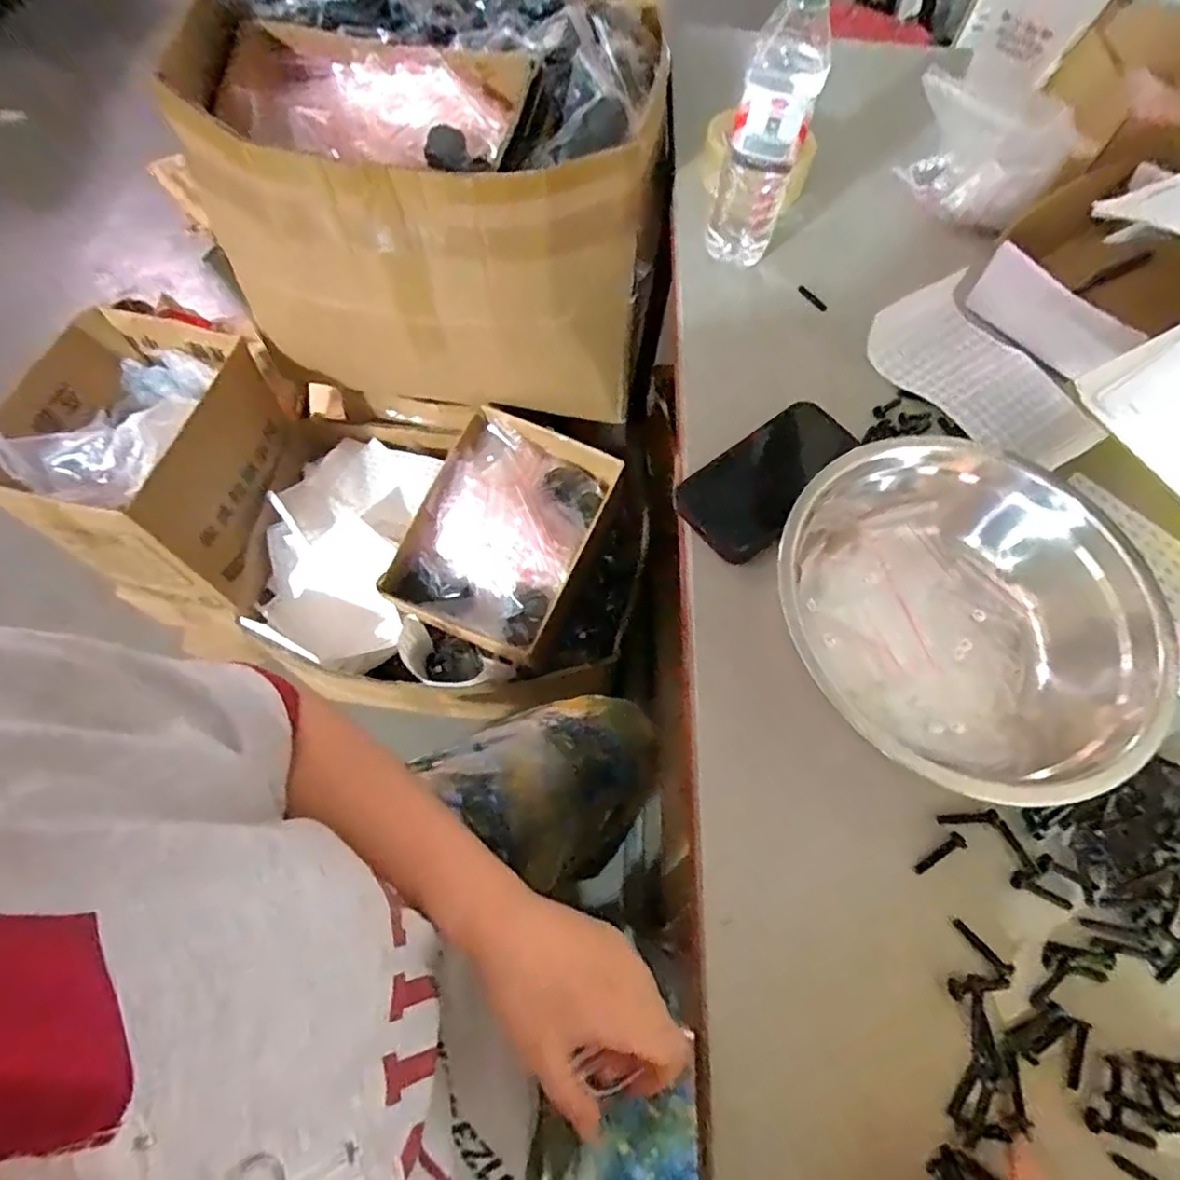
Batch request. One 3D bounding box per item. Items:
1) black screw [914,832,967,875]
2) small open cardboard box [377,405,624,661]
[{"bbox_3d":[0.228,0.172,0.411,0.036,0.011,0.010,-28,68,-13],"label":"black screw"},{"bbox_3d":[-0.124,-0.083,0.911,0.240,0.075,0.329,22,67,8],"label":"small open cardboard box"}]

